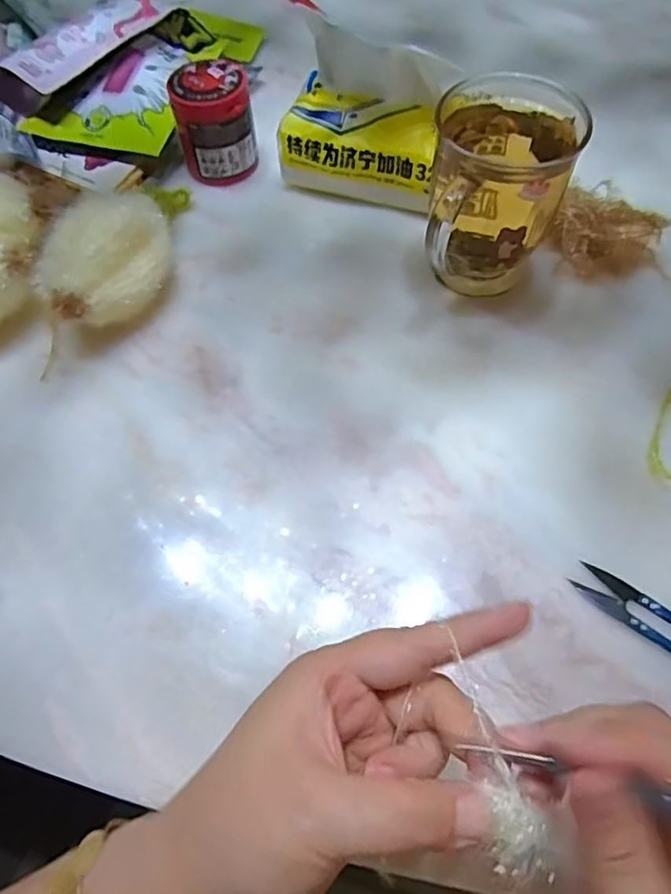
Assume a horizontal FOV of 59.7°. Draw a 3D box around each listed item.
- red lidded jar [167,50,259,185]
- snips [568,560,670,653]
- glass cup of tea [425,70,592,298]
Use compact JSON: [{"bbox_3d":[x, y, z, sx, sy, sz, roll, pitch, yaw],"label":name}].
[{"bbox_3d":[-0.100,-0.271,0.493,0.062,0.076,0.058,-6,62,-2],"label":"red lidded jar"},{"bbox_3d":[0.183,0.099,0.323,0.101,0.007,0.020,36,68,19],"label":"snips"},{"bbox_3d":[0.109,-0.168,0.412,0.087,0.111,0.109,4,62,4],"label":"glass cup of tea"}]

